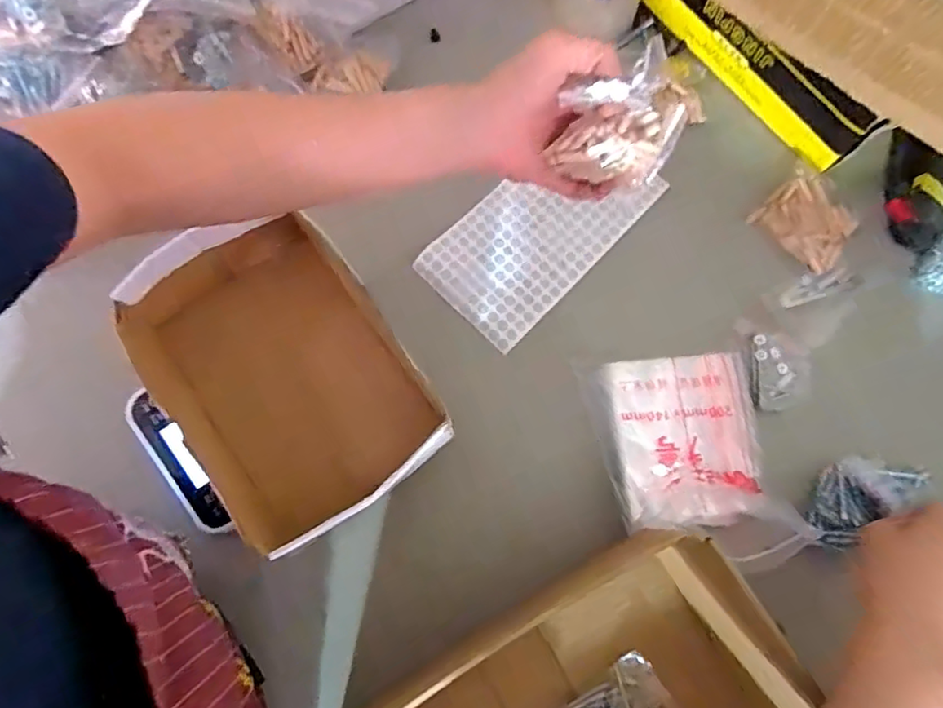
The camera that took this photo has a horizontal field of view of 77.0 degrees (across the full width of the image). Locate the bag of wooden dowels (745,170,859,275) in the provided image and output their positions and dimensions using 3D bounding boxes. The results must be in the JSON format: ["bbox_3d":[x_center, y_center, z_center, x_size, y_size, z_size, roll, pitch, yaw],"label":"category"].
[{"bbox_3d":[0.327,-0.127,0.573,0.077,0.010,0.085,-39,79,-10],"label":"bag of wooden dowels"}]

